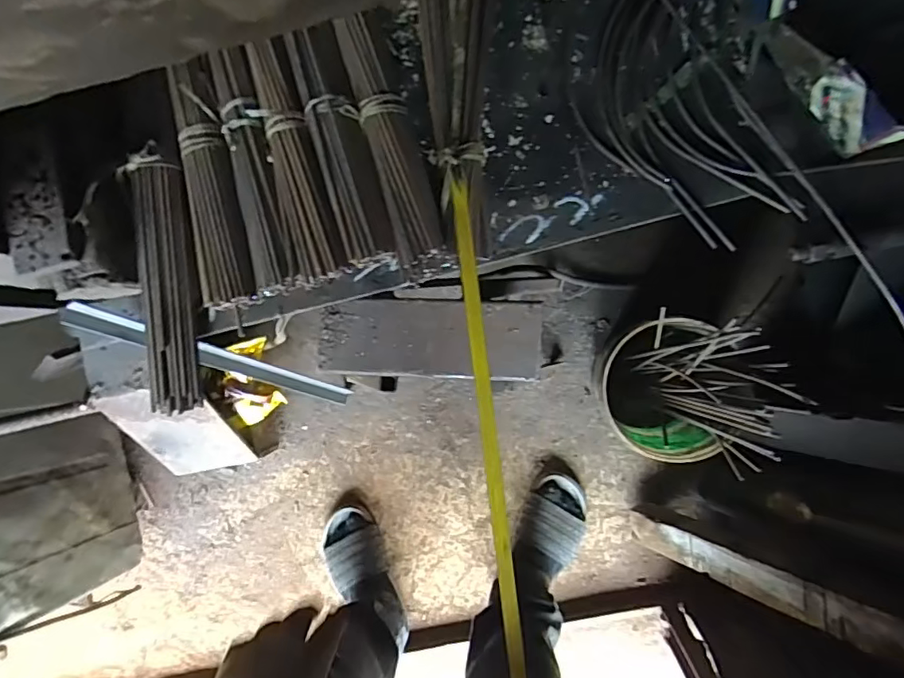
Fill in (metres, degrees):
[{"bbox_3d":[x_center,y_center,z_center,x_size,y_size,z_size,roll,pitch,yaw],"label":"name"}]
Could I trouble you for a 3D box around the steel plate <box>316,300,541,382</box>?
[{"bbox_3d":[-0.030,-0.001,0.683,0.278,0.014,0.096,2,92,8],"label":"steel plate"}]

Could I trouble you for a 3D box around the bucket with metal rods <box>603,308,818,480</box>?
[{"bbox_3d":[0.344,0.076,0.804,0.219,0.236,0.200,17,94,8],"label":"bucket with metal rods"}]

